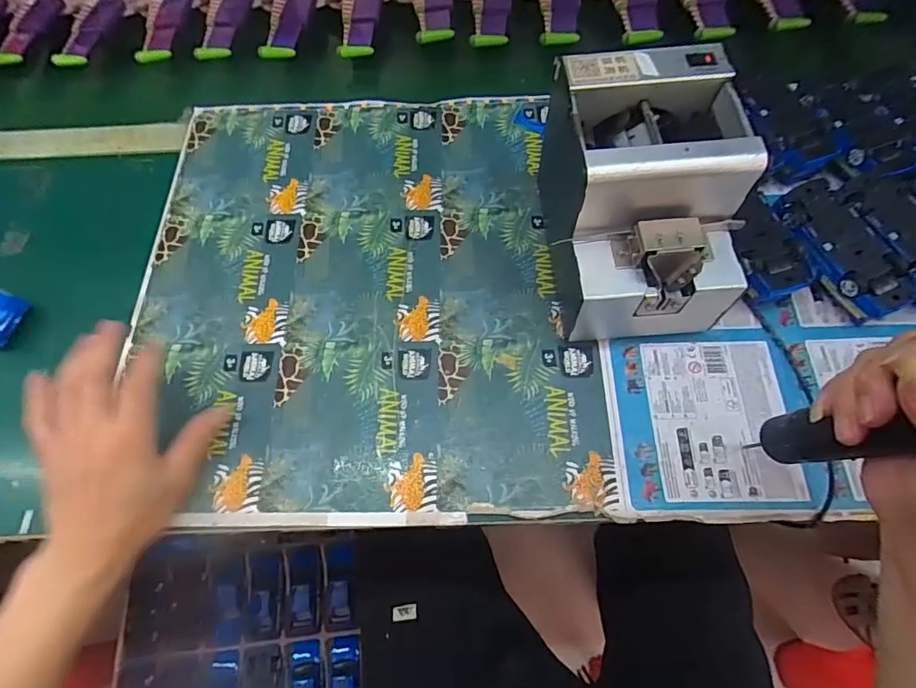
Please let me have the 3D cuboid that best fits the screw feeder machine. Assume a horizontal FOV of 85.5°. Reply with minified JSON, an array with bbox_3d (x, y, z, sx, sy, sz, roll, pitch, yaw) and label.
[{"bbox_3d":[0.148,-0.111,0.404,0.127,0.147,0.173,-3,66,1],"label":"screw feeder machine"}]

